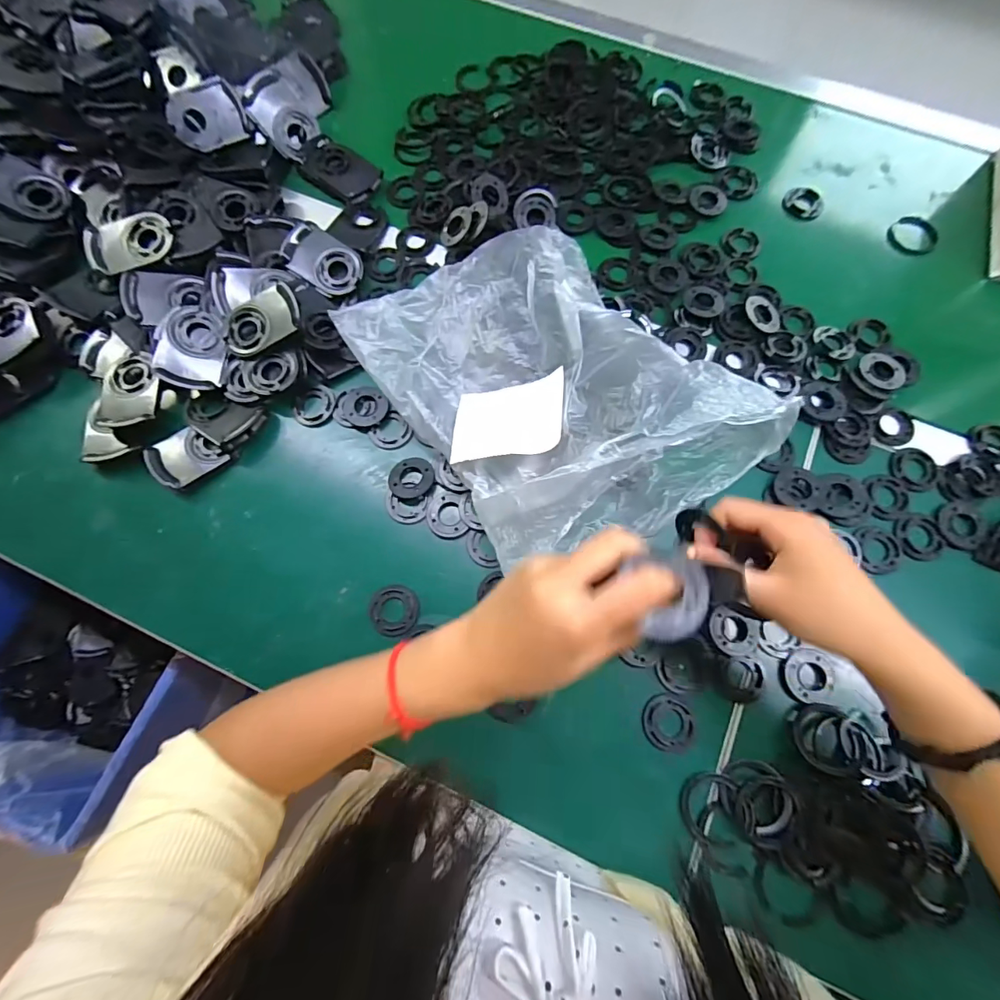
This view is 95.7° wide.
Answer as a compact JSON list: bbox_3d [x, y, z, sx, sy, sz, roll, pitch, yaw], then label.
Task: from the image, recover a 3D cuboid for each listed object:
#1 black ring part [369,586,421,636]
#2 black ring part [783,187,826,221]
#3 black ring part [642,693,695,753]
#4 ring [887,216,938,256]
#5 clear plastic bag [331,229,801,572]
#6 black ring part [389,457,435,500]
[{"bbox_3d":[-0.095,0.100,0.409,0.043,0.005,0.045,0,73,1],"label":"black ring part"},{"bbox_3d":[0.363,-0.355,0.541,0.046,0.009,0.044,0,73,1],"label":"black ring part"},{"bbox_3d":[0.143,0.189,0.383,0.041,0.004,0.045,1,73,1],"label":"black ring part"},{"bbox_3d":[0.479,-0.306,0.526,0.054,0.013,0.052,0,73,1],"label":"ring"},{"bbox_3d":[0.038,-0.105,0.381,0.228,0.155,0.308,-33,77,-9],"label":"clear plastic bag"},{"bbox_3d":[-0.086,-0.022,0.440,0.044,0.007,0.043,0,73,1],"label":"black ring part"}]

